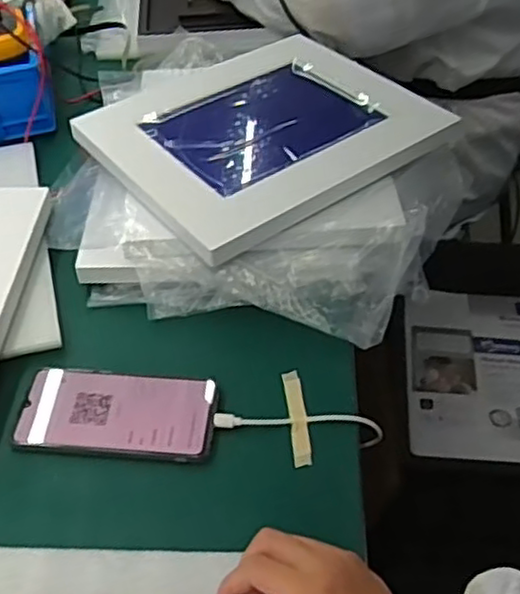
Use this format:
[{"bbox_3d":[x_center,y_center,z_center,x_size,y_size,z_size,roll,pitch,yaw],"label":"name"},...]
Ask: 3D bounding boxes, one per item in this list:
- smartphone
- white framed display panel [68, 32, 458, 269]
[{"bbox_3d":[-0.108,0.087,0.530,0.147,0.011,0.070,2,55,6],"label":"smartphone"},{"bbox_3d":[0.002,-0.166,0.690,0.290,0.022,0.244,-30,53,-21],"label":"white framed display panel"}]

